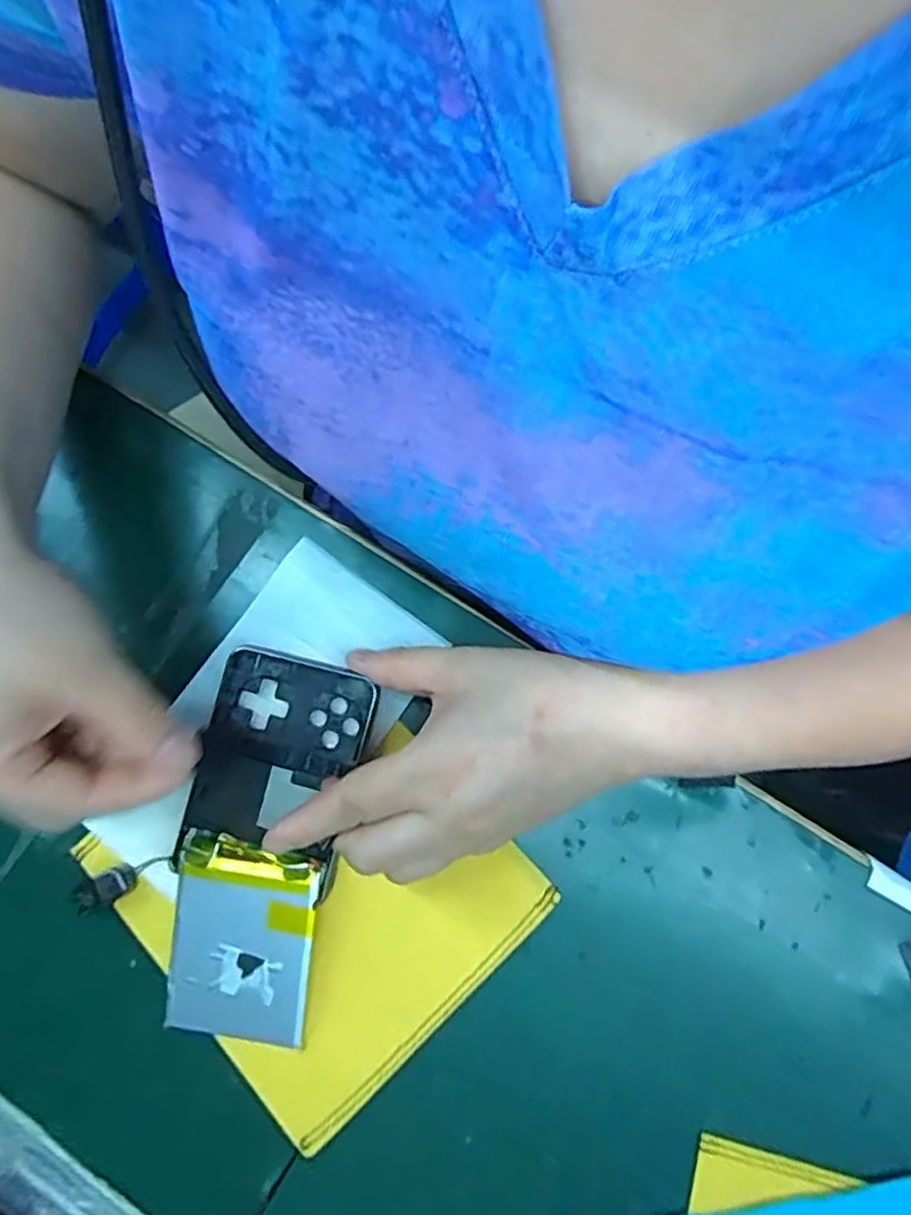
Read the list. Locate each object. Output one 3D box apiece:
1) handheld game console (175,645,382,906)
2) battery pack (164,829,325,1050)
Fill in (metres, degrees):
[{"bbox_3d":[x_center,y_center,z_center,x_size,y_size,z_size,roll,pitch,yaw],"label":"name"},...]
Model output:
[{"bbox_3d":[-0.082,0.073,0.307,0.072,0.019,0.099,12,79,4],"label":"handheld game console"},{"bbox_3d":[-0.093,0.146,0.297,0.062,0.010,0.084,8,93,4],"label":"battery pack"}]

